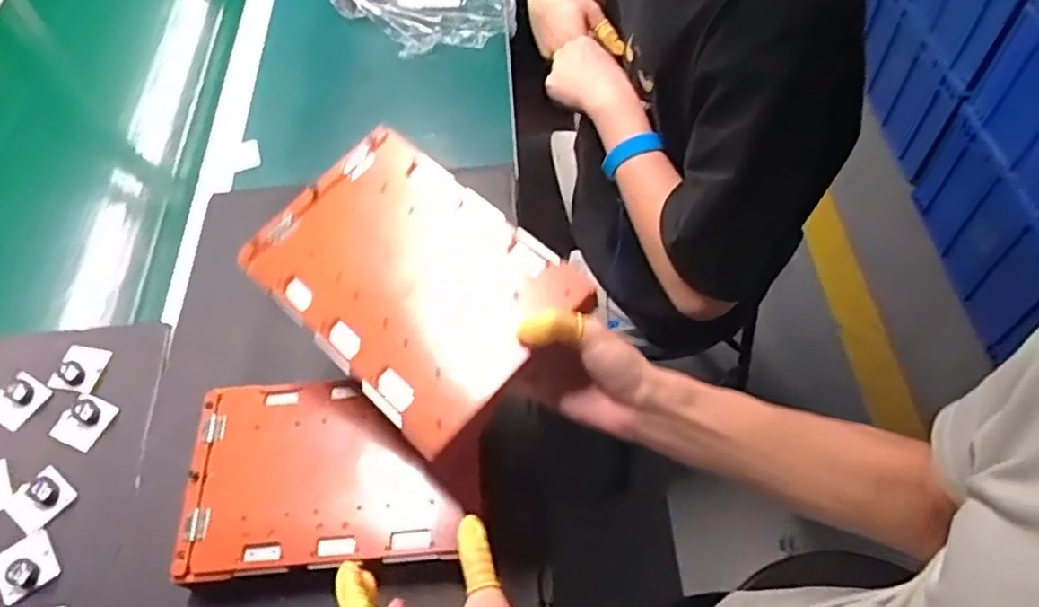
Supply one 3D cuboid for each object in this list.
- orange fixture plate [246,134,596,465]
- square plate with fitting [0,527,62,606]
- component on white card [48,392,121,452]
[{"bbox_3d":[-0.089,-0.026,0.531,0.241,0.010,0.170,39,77,24],"label":"orange fixture plate"},{"bbox_3d":[-0.433,0.227,0.597,0.044,0.012,0.050,-34,61,-16],"label":"square plate with fitting"},{"bbox_3d":[-0.428,0.114,0.672,0.044,0.012,0.050,19,61,16],"label":"component on white card"}]

